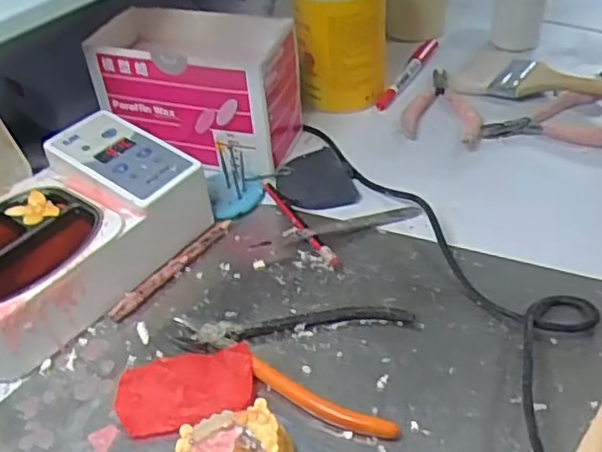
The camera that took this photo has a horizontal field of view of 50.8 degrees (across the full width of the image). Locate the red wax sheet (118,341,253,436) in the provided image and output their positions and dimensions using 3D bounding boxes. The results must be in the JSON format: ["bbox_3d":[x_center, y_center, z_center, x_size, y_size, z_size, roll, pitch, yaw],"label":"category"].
[{"bbox_3d":[-0.068,0.095,0.372,0.078,0.010,0.051,-6,41,-2],"label":"red wax sheet"}]

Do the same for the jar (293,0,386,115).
[{"bbox_3d":[0.038,-0.183,0.589,0.080,0.134,0.075,1,41,5],"label":"jar"}]

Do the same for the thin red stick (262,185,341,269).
[{"bbox_3d":[-0.002,-0.004,0.484,0.008,0.008,0.116,-21,44,-19],"label":"thin red stick"}]

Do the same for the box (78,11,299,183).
[{"bbox_3d":[-0.087,-0.117,0.546,0.162,0.104,0.098,12,44,17],"label":"box"}]

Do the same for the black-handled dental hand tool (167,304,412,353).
[{"bbox_3d":[-0.004,0.065,0.406,0.151,0.008,0.027,-4,41,0],"label":"black-handled dental hand tool"}]

